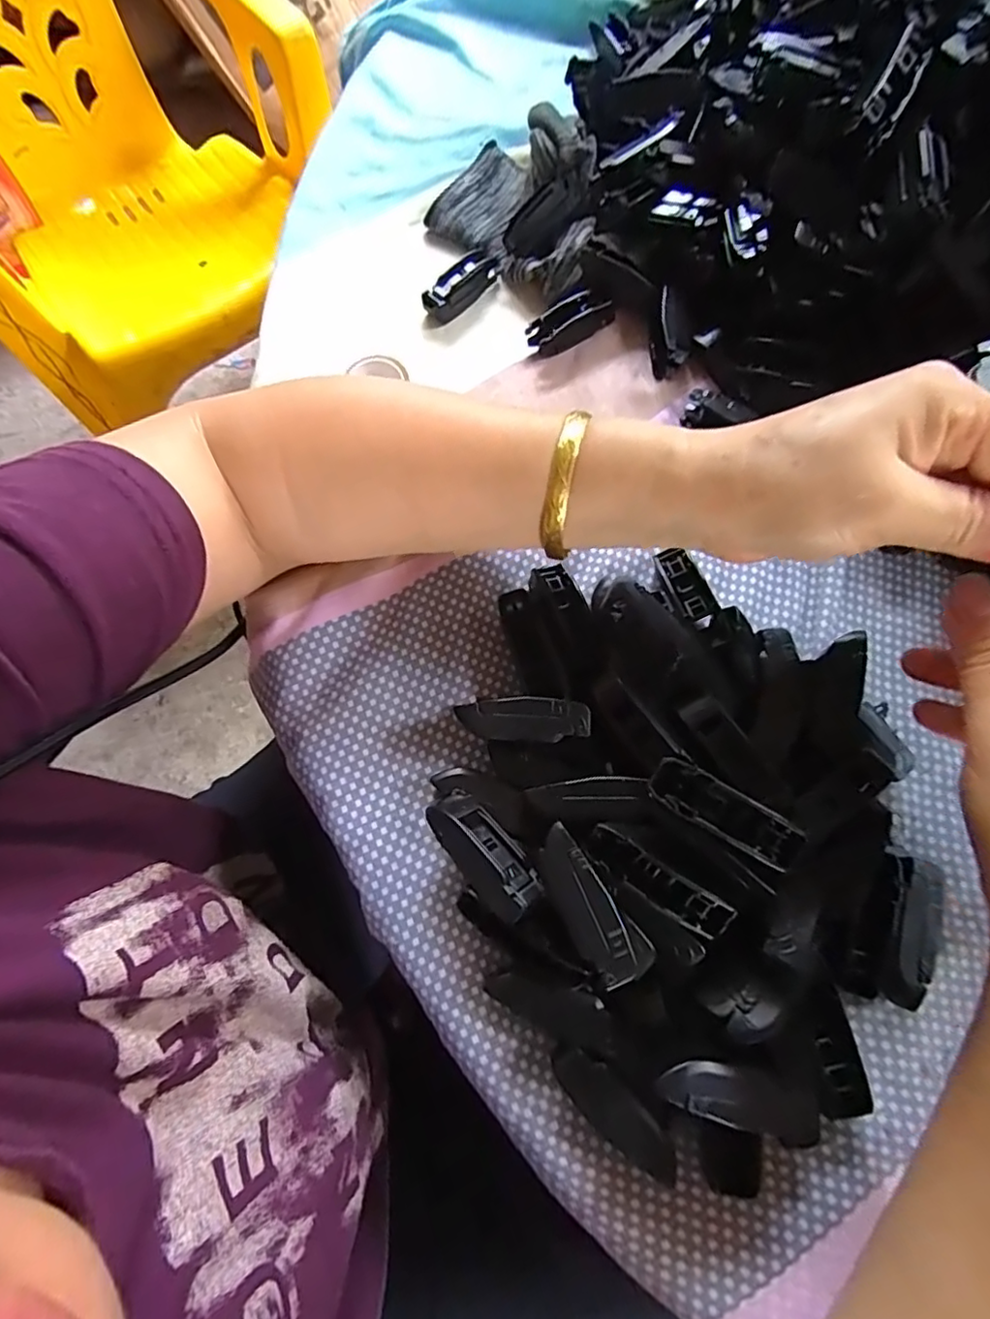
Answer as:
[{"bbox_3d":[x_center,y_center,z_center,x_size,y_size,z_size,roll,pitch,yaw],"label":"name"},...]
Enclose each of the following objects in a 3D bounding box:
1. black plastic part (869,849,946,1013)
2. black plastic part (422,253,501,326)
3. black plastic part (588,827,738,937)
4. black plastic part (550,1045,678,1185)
[{"bbox_3d":[0.160,0.106,0.239,0.025,0.018,0.056,18,75,6],"label":"black plastic part"},{"bbox_3d":[-0.016,-0.211,0.338,0.051,0.022,0.015,-37,76,-9],"label":"black plastic part"},{"bbox_3d":[0.058,0.081,0.216,0.054,0.010,0.014,34,77,10],"label":"black plastic part"},{"bbox_3d":[0.045,0.168,0.224,0.019,0.017,0.054,-42,77,-10],"label":"black plastic part"}]

